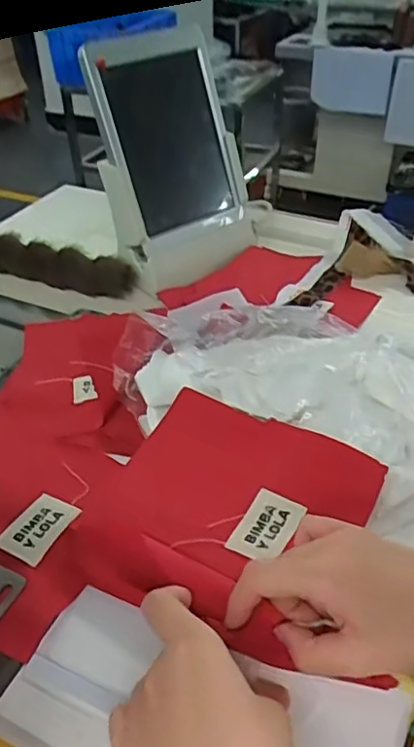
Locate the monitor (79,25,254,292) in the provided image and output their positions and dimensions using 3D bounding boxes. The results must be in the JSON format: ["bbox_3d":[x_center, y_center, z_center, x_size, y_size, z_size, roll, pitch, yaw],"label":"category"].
[{"bbox_3d":[-0.031,-0.216,0.608,0.145,0.236,0.054,-32,33,-25],"label":"monitor"}]

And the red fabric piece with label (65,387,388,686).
[{"bbox_3d":[0.013,0.089,0.391,0.167,0.042,0.154,19,44,19],"label":"red fabric piece with label"}]

